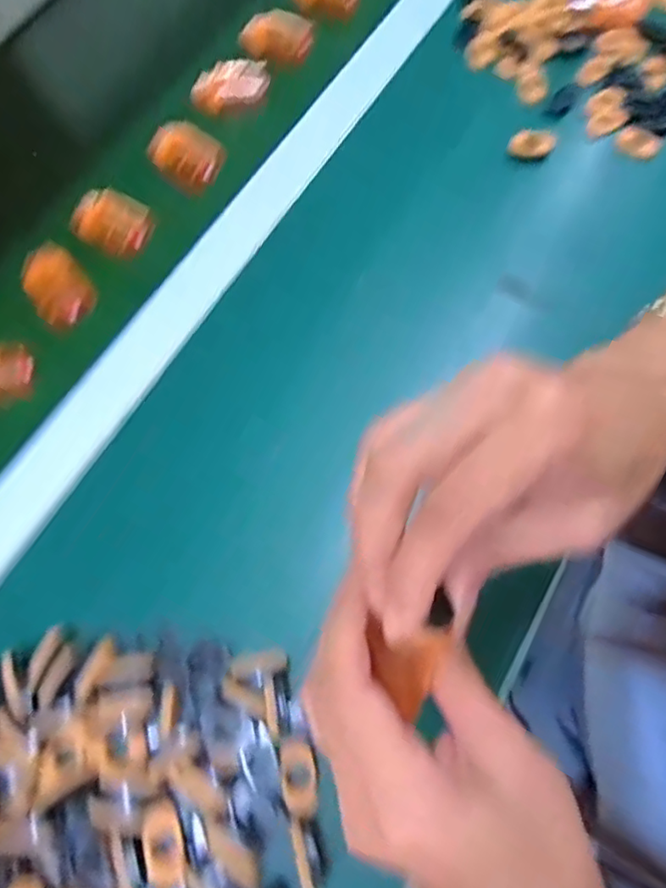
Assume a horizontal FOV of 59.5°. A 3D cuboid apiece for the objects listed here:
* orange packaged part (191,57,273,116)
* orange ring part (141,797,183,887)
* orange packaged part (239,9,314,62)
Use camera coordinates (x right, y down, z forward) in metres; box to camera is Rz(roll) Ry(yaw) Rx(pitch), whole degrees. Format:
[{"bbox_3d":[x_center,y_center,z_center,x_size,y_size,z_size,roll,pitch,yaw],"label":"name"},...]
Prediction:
[{"bbox_3d":[-0.088,-0.307,0.498,0.066,0.029,0.025,-6,68,-1],"label":"orange packaged part"},{"bbox_3d":[-0.087,0.205,0.298,0.018,0.004,0.040,-18,69,-6],"label":"orange ring part"},{"bbox_3d":[-0.052,-0.373,0.534,0.071,0.037,0.016,13,69,6],"label":"orange packaged part"}]

